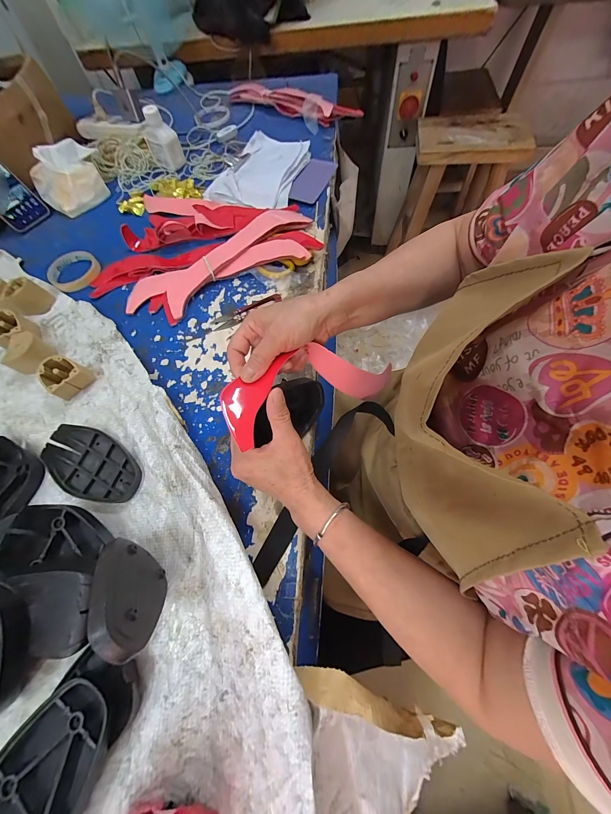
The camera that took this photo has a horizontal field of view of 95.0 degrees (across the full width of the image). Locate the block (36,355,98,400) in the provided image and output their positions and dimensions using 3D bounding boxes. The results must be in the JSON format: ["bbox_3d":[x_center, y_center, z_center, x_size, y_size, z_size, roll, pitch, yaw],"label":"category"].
[{"bbox_3d":[-0.341,-0.043,0.396,0.056,0.037,0.046,-41,71,-15],"label":"block"}]

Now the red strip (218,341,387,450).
[{"bbox_3d":[0.020,-0.023,0.308,0.216,0.057,0.076,-12,64,-33],"label":"red strip"}]

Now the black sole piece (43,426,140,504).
[{"bbox_3d":[-0.265,0.073,0.346,0.121,0.022,0.073,31,71,14],"label":"black sole piece"}]

